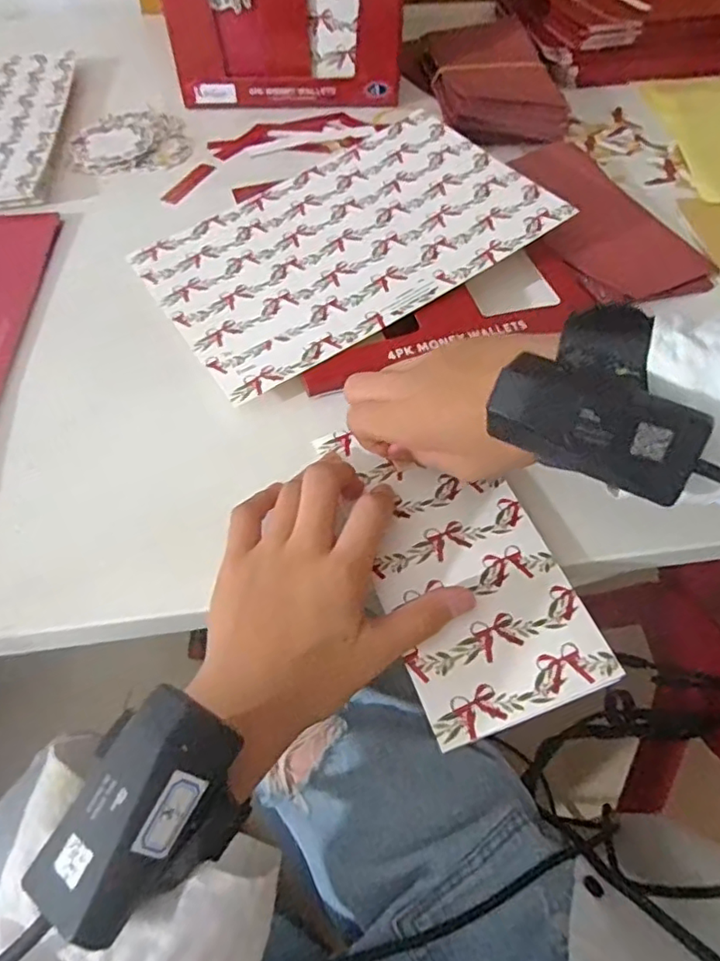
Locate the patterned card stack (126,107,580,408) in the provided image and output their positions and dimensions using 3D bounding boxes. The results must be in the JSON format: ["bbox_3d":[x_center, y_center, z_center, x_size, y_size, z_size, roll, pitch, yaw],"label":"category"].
[{"bbox_3d":[-0.011,-0.167,0.415,0.258,0.007,0.173,-32,61,-12],"label":"patterned card stack"}]

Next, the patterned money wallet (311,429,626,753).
[{"bbox_3d":[0.047,0.034,0.299,0.084,0.009,0.164,-16,58,-11],"label":"patterned money wallet"}]

